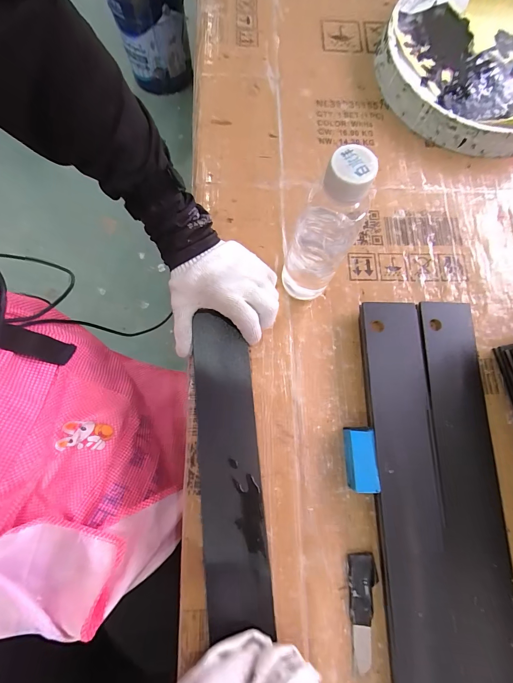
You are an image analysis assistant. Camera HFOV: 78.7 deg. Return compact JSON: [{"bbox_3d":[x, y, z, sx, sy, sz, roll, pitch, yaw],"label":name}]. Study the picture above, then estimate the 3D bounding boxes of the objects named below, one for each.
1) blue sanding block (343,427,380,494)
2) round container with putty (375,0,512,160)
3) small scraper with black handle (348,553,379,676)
[{"bbox_3d":[0.106,0.121,0.323,0.029,0.025,0.061,-1,75,-1],"label":"blue sanding block"},{"bbox_3d":[0.328,-0.403,0.451,0.292,0.053,0.274,0,75,0],"label":"round container with putty"},{"bbox_3d":[0.104,0.260,0.301,0.026,0.005,0.096,1,75,0],"label":"small scraper with black handle"}]

